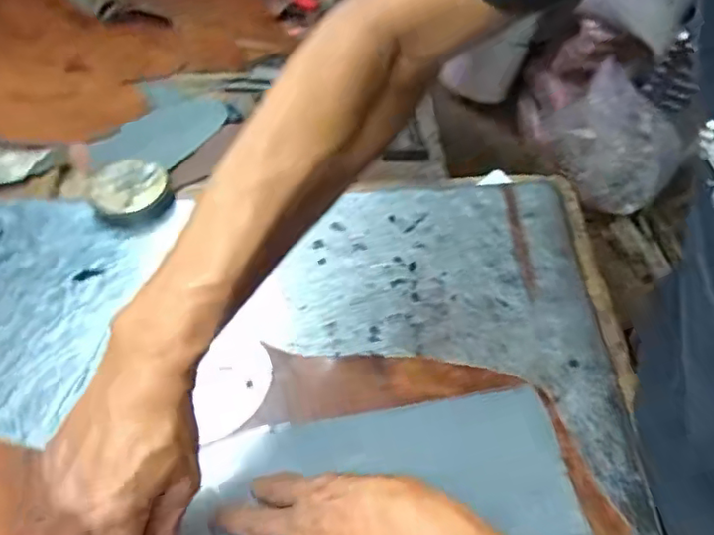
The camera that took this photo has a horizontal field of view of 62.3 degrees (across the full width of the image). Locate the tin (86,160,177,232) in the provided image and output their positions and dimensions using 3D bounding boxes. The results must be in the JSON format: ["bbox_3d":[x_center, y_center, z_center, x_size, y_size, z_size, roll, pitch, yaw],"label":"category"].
[{"bbox_3d":[-0.224,-0.071,0.588,0.073,0.038,0.069,-1,48,1],"label":"tin"}]

